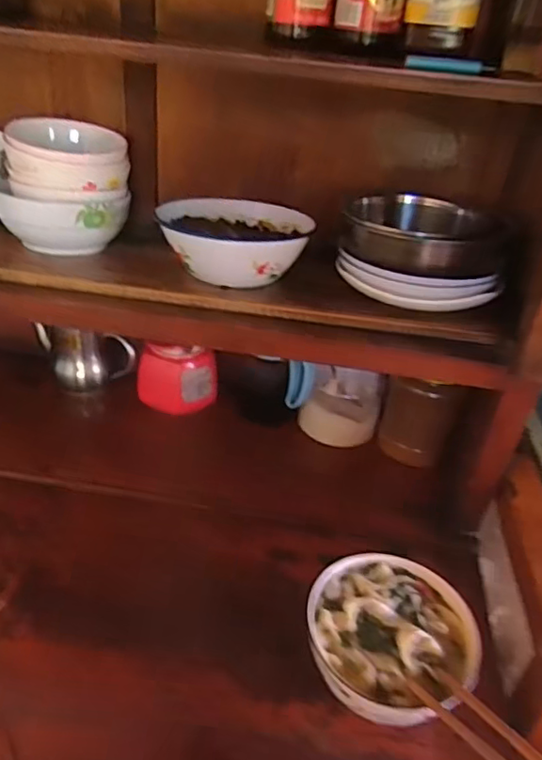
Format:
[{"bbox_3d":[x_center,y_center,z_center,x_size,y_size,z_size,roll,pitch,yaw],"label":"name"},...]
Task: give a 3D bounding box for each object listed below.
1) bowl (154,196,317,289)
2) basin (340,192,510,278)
[{"bbox_3d":[-0.045,-0.171,0.692,0.165,0.056,0.157,-5,37,-17],"label":"bowl"},{"bbox_3d":[0.175,-0.179,0.685,0.173,0.058,0.173,8,35,1],"label":"basin"}]

